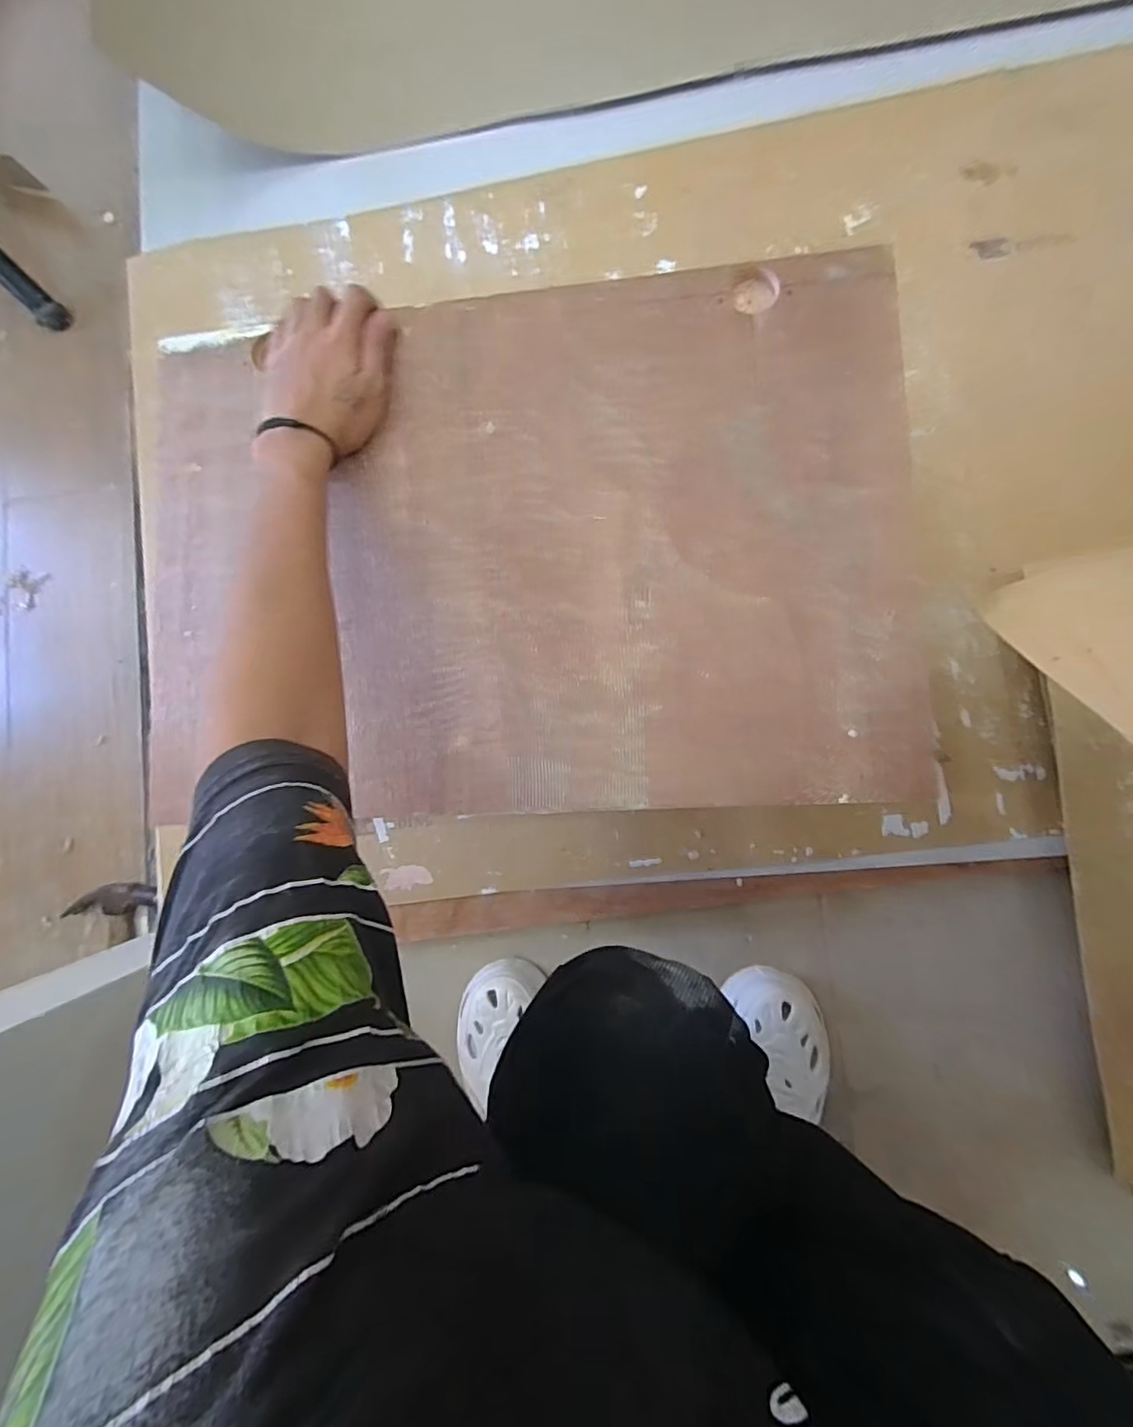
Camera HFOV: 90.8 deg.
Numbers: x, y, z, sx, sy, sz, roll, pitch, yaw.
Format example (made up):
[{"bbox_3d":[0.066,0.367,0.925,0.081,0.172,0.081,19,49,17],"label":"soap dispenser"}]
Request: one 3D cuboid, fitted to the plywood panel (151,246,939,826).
[{"bbox_3d":[-0.038,-0.118,0.400,0.532,0.011,0.373,-3,87,5],"label":"plywood panel"}]

